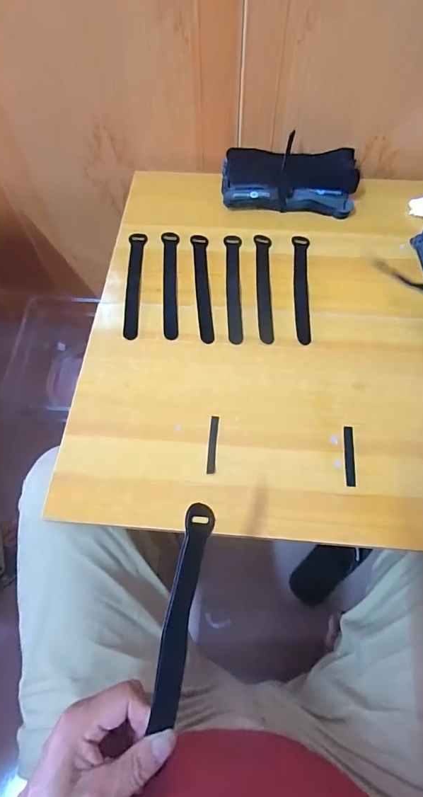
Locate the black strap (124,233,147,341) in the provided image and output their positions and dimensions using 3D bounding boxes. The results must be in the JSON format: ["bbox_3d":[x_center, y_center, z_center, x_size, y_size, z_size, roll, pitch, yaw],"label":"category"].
[{"bbox_3d":[-0.111,-0.167,0.572,0.024,0.004,0.197,-3,63,0],"label":"black strap"}]

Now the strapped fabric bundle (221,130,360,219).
[{"bbox_3d":[0.123,-0.349,0.629,0.206,0.062,0.097,5,63,4],"label":"strapped fabric bundle"}]

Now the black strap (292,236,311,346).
[{"bbox_3d":[0.129,-0.158,0.562,0.022,0.009,0.196,3,63,3],"label":"black strap"}]

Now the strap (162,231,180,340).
[{"bbox_3d":[-0.060,-0.168,0.573,0.023,0.006,0.197,-3,63,0],"label":"strap"}]

